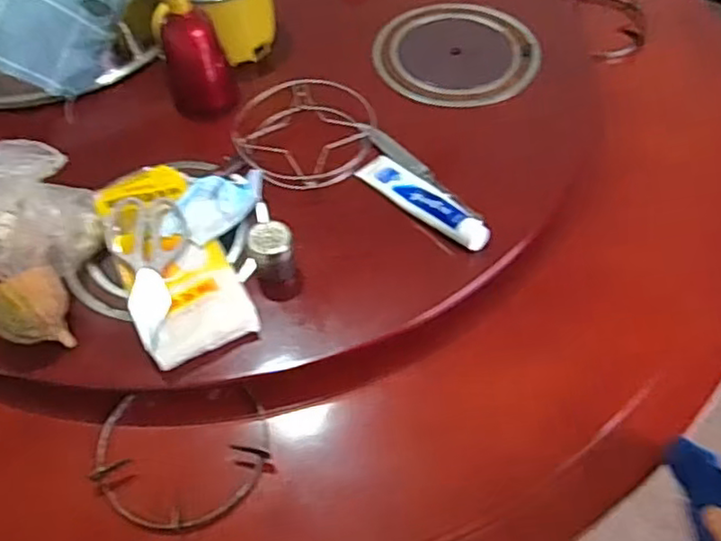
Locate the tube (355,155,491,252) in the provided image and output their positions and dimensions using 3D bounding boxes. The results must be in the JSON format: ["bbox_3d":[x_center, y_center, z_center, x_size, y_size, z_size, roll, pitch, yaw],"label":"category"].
[{"bbox_3d":[0.082,-0.095,0.850,0.051,0.027,0.208,-37,61,-21],"label":"tube"}]

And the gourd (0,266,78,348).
[{"bbox_3d":[-0.375,0.047,0.739,0.087,0.091,0.081,-39,63,-23],"label":"gourd"}]

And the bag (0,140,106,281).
[{"bbox_3d":[-0.394,-0.065,0.770,0.145,0.135,0.127,-34,61,-21],"label":"bag"}]

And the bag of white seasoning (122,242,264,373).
[{"bbox_3d":[-0.201,0.041,0.769,0.129,0.044,0.134,-26,57,-14],"label":"bag of white seasoning"}]

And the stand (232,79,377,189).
[{"bbox_3d":[-0.082,-0.201,0.927,0.202,0.035,0.190,-2,54,2],"label":"stand"}]

